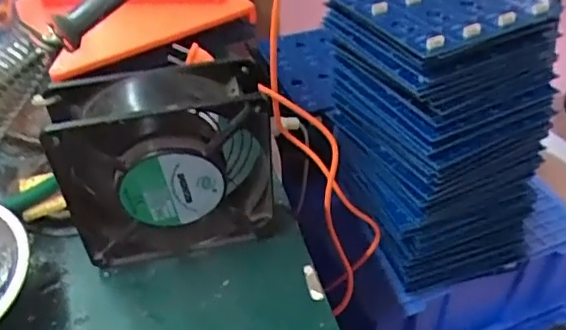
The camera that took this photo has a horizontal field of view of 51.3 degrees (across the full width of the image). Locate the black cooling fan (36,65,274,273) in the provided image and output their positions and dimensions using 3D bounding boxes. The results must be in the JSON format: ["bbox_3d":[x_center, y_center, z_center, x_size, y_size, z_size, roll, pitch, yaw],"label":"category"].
[{"bbox_3d":[-0.069,0.003,0.355,0.116,0.124,0.048,-12,43,-12],"label":"black cooling fan"}]

